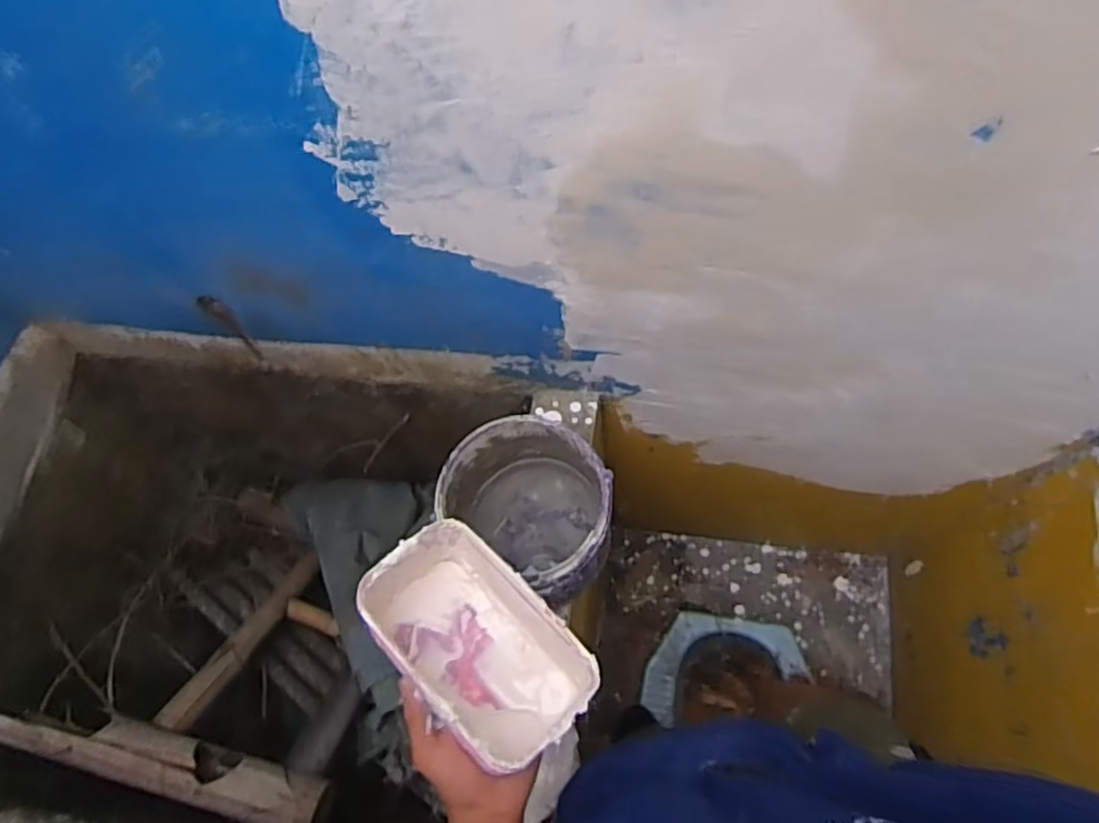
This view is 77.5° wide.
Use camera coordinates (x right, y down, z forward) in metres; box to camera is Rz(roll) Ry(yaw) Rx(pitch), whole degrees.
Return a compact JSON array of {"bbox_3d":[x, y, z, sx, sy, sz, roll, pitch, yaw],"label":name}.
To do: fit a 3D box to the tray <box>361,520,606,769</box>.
[{"bbox_3d":[-0.062,0.190,0.559,0.115,0.079,0.194,-37,68,-27],"label":"tray"}]

